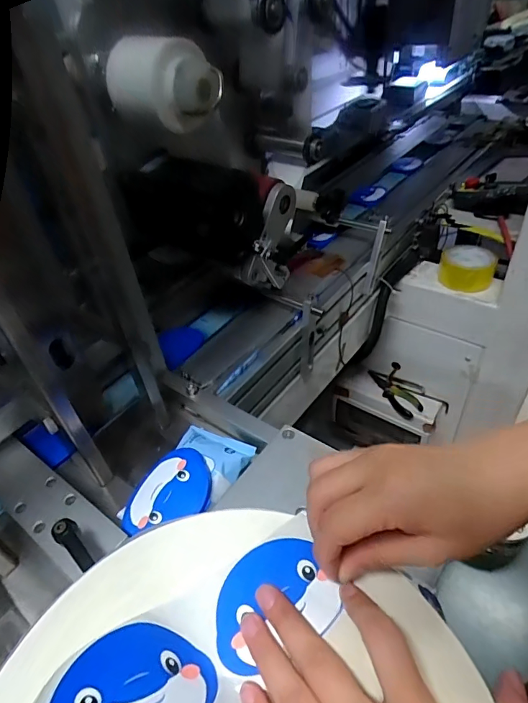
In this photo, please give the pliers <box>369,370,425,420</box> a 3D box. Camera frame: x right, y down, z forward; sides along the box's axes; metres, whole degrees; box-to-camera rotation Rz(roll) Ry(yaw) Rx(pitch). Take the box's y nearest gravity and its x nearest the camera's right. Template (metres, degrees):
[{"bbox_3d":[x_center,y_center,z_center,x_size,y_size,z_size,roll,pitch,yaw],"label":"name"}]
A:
[{"bbox_3d":[0.301,0.102,1.038,0.052,0.030,0.154,-27,45,-21],"label":"pliers"}]

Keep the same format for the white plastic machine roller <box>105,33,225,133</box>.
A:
[{"bbox_3d":[-0.100,-0.267,0.437,0.075,0.074,0.103,-35,48,-28],"label":"white plastic machine roller"}]

